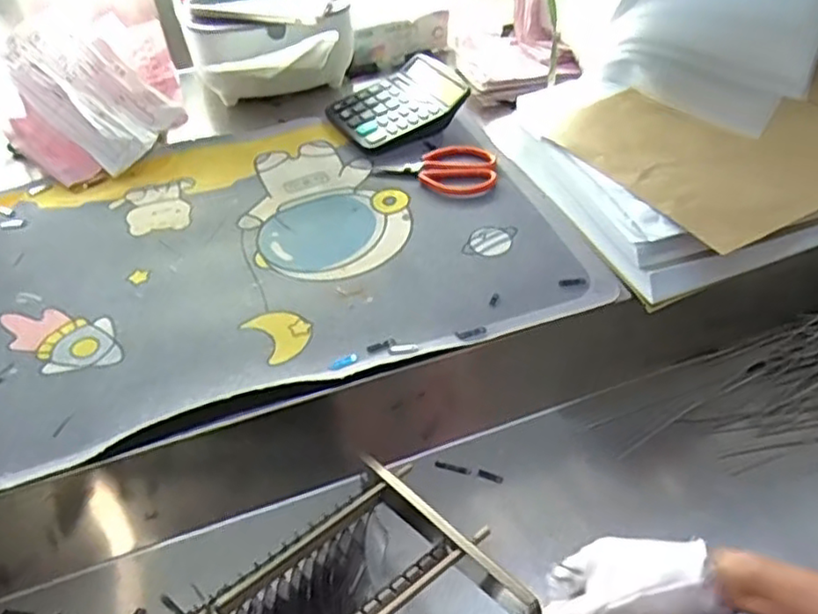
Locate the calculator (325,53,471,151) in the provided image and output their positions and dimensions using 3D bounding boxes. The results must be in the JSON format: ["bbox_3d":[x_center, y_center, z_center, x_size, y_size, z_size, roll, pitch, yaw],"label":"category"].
[{"bbox_3d":[-0.010,-0.236,0.787,0.149,0.039,0.108,-23,49,-19],"label":"calculator"}]

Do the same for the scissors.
[{"bbox_3d":[0.027,-0.147,0.720,0.127,0.016,0.069,0,46,3],"label":"scissors"}]

